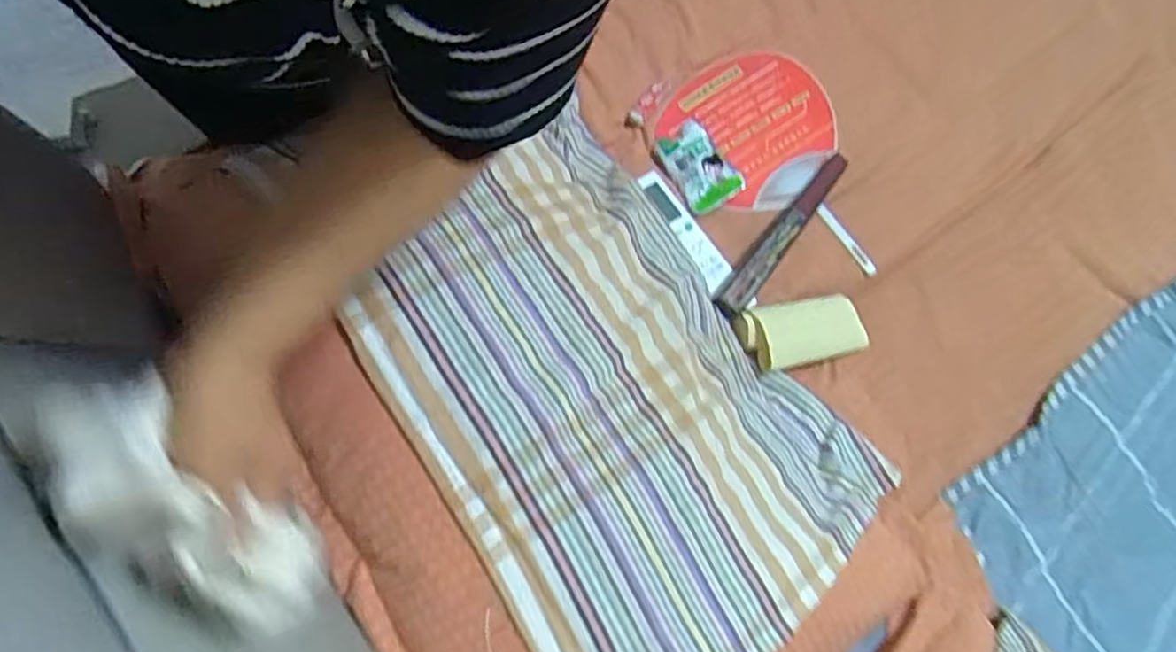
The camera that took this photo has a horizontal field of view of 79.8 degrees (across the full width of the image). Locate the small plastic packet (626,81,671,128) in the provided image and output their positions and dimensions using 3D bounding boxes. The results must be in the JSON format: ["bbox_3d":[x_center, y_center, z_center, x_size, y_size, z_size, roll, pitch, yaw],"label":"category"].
[{"bbox_3d":[0.072,-0.269,0.851,0.021,0.007,0.072,36,75,9],"label":"small plastic packet"}]

